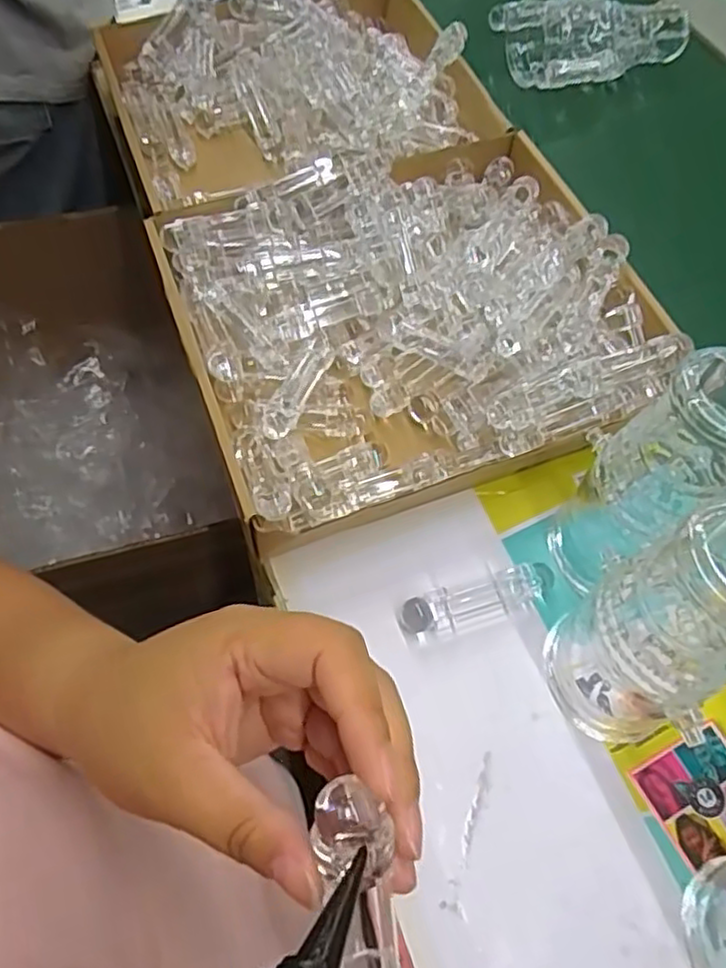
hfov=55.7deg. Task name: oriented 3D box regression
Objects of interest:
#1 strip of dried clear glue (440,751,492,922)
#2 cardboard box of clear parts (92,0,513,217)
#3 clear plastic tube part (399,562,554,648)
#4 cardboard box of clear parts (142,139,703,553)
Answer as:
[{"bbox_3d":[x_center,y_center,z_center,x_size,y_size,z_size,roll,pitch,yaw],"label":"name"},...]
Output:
[{"bbox_3d":[0.057,0.186,0.368,0.012,0.004,0.080,15,61,6],"label":"strip of dried clear glue"},{"bbox_3d":[-0.055,-0.341,0.621,0.320,0.079,0.284,-17,63,-10],"label":"cardboard box of clear parts"},{"bbox_3d":[0.070,0.072,0.419,0.095,0.017,0.027,-17,62,-11],"label":"clear plastic tube part"},{"bbox_3d":[0.030,-0.118,0.491,0.301,0.074,0.274,-19,63,-12],"label":"cardboard box of clear parts"}]

